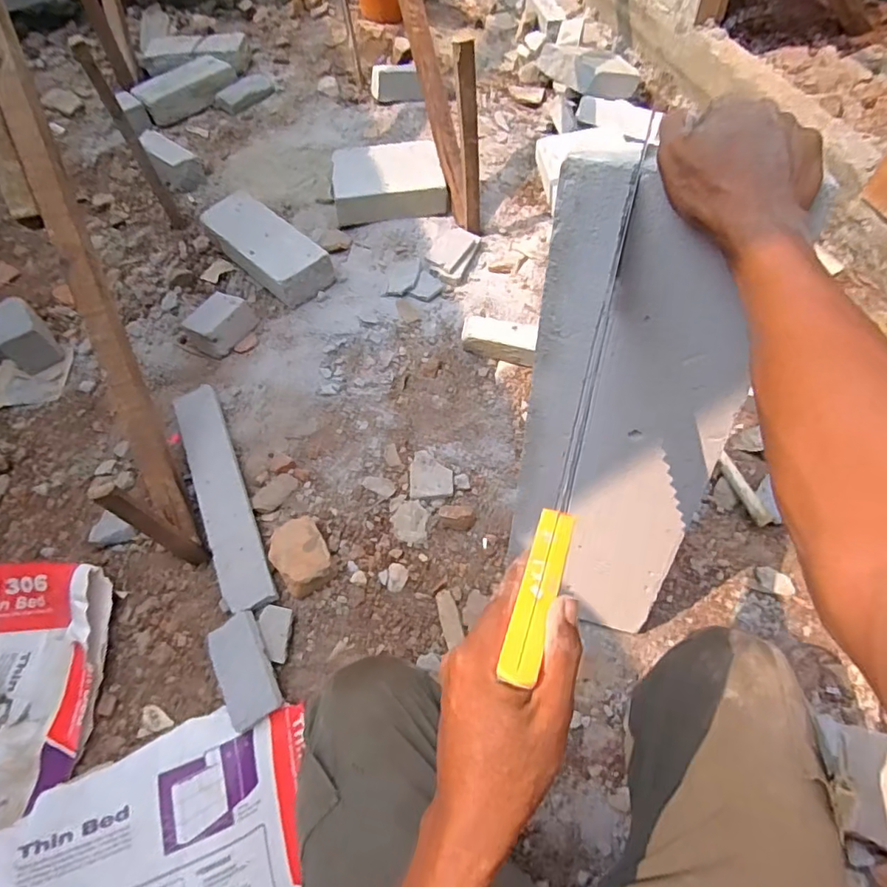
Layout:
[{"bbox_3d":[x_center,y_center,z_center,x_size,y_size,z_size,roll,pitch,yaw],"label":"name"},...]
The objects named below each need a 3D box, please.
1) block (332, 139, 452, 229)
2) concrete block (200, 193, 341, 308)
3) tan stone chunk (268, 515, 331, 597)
[{"bbox_3d":[-0.132,-0.629,1.337,0.259,0.093,0.179,-9,59,-2],"label":"block"},{"bbox_3d":[-0.395,-0.440,1.240,0.142,0.084,0.335,-38,64,-17],"label":"concrete block"},{"bbox_3d":[-0.222,0.174,0.866,0.082,0.055,0.119,-28,61,-12],"label":"tan stone chunk"}]

